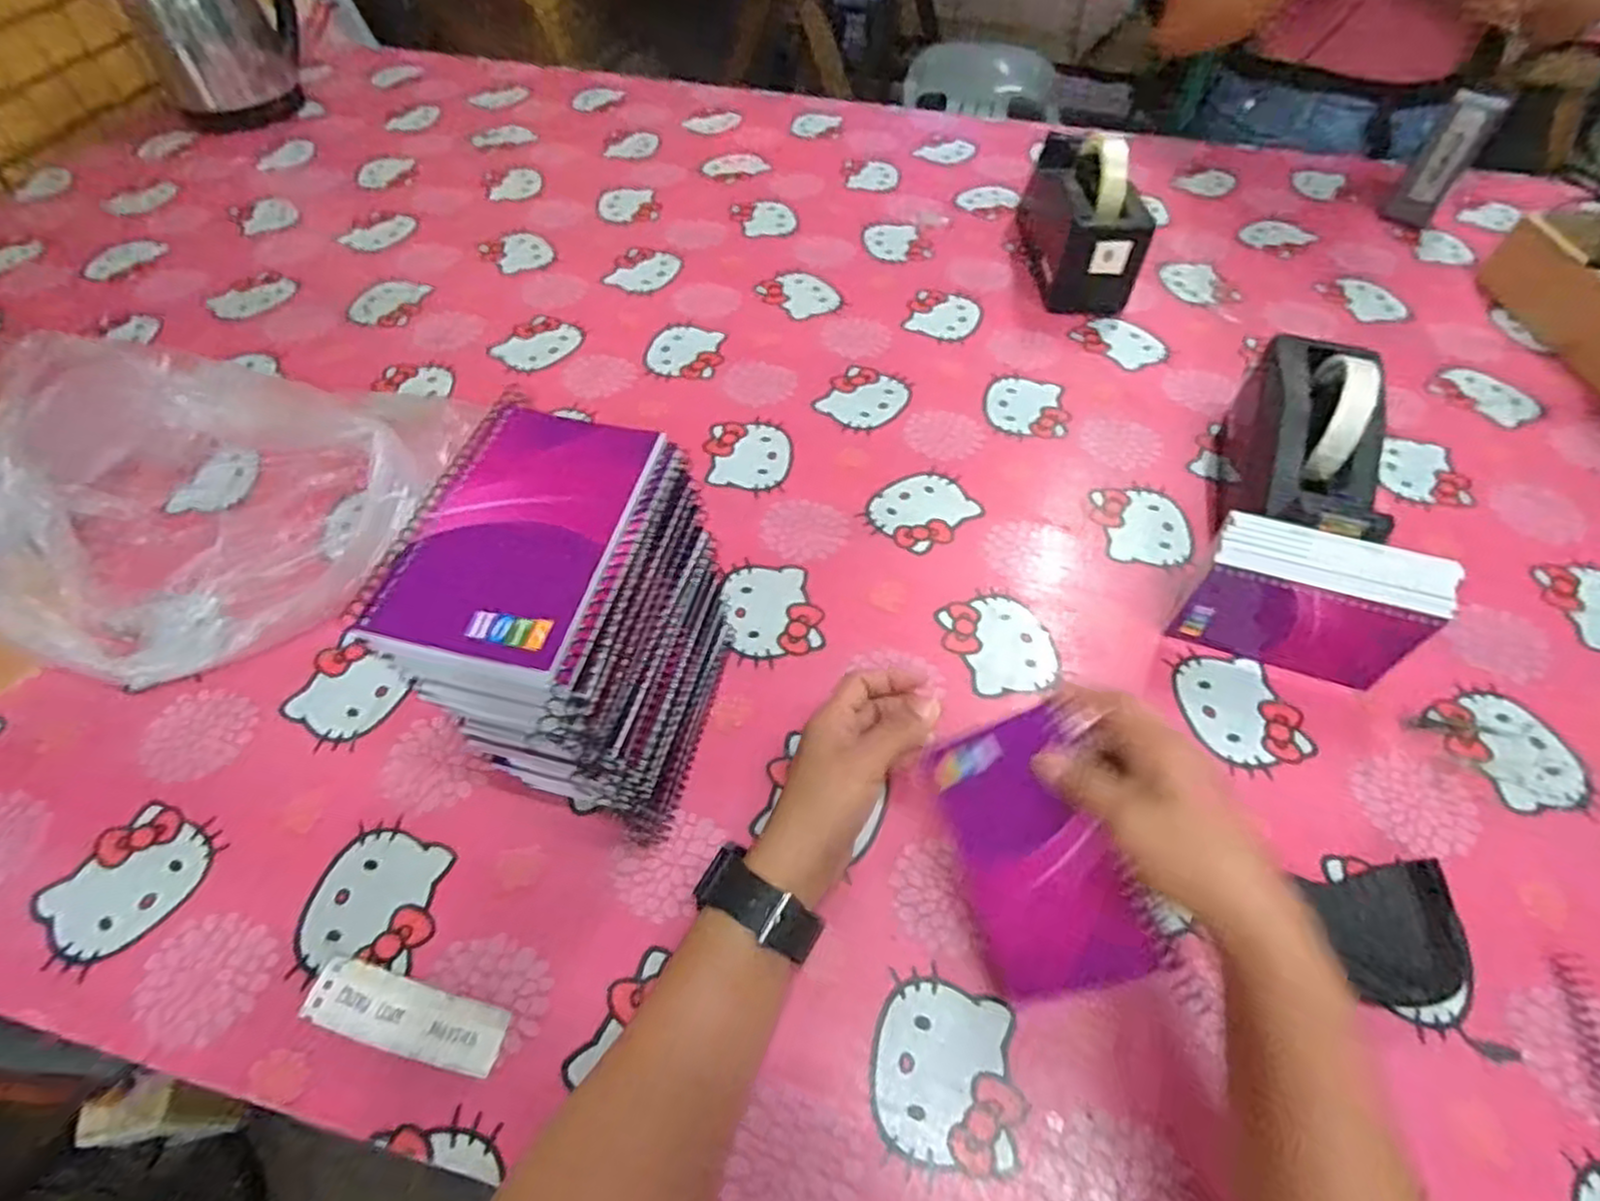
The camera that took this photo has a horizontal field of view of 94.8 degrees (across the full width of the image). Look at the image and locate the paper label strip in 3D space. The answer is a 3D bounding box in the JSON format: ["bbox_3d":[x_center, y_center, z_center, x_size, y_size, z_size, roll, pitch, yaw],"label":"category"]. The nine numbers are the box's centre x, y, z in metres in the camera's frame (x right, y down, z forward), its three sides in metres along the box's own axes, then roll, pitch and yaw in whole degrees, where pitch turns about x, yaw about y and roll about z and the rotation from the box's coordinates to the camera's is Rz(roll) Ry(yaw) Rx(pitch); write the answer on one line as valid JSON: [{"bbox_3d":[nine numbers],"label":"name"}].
[{"bbox_3d":[-0.203,0.215,0.381,0.104,0.005,0.032,13,63,8],"label":"paper label strip"}]

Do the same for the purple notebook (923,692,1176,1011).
[{"bbox_3d":[0.117,0.127,0.374,0.077,0.005,0.131,-28,70,21],"label":"purple notebook"}]

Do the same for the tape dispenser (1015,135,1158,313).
[{"bbox_3d":[0.283,-0.390,0.737,0.079,0.120,0.193,0,55,-1],"label":"tape dispenser"}]

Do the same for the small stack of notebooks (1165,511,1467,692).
[{"bbox_3d":[0.323,0.001,0.475,0.135,0.083,0.064,17,56,11],"label":"small stack of notebooks"}]

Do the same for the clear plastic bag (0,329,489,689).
[{"bbox_3d":[-0.432,-0.092,0.535,0.230,0.106,0.295,10,55,7],"label":"clear plastic bag"}]

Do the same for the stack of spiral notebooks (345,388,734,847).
[{"bbox_3d":[-0.112,0.027,0.390,0.099,0.204,0.145,12,55,8],"label":"stack of spiral notebooks"}]

